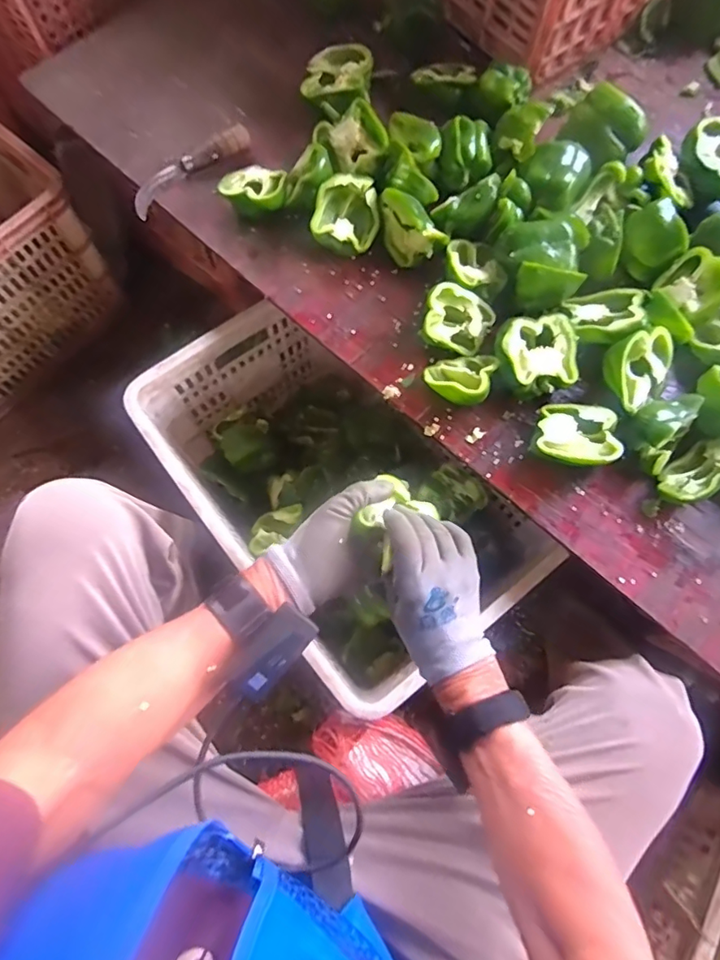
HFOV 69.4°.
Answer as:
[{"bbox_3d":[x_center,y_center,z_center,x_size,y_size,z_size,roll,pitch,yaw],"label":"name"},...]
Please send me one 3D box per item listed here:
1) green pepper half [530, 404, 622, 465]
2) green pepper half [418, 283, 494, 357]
[{"bbox_3d":[0.233,-0.048,0.569,0.081,0.049,0.073,10,72,3],"label":"green pepper half"},{"bbox_3d":[0.111,-0.188,0.615,0.091,0.022,0.072,19,93,-28],"label":"green pepper half"}]

